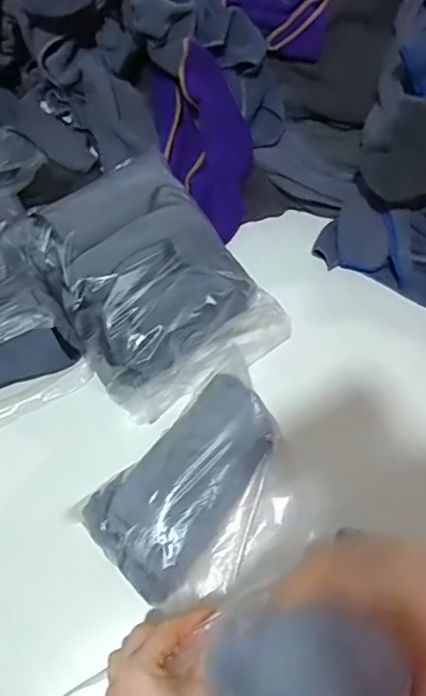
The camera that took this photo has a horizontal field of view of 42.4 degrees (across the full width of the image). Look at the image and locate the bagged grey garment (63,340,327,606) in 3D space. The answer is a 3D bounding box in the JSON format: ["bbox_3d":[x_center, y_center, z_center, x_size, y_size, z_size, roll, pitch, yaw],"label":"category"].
[{"bbox_3d":[0.002,0.117,0.451,0.185,0.045,0.145,-41,73,-16],"label":"bagged grey garment"}]

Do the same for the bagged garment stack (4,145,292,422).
[{"bbox_3d":[-0.061,-0.066,0.541,0.188,0.079,0.231,-34,71,-14],"label":"bagged garment stack"}]

